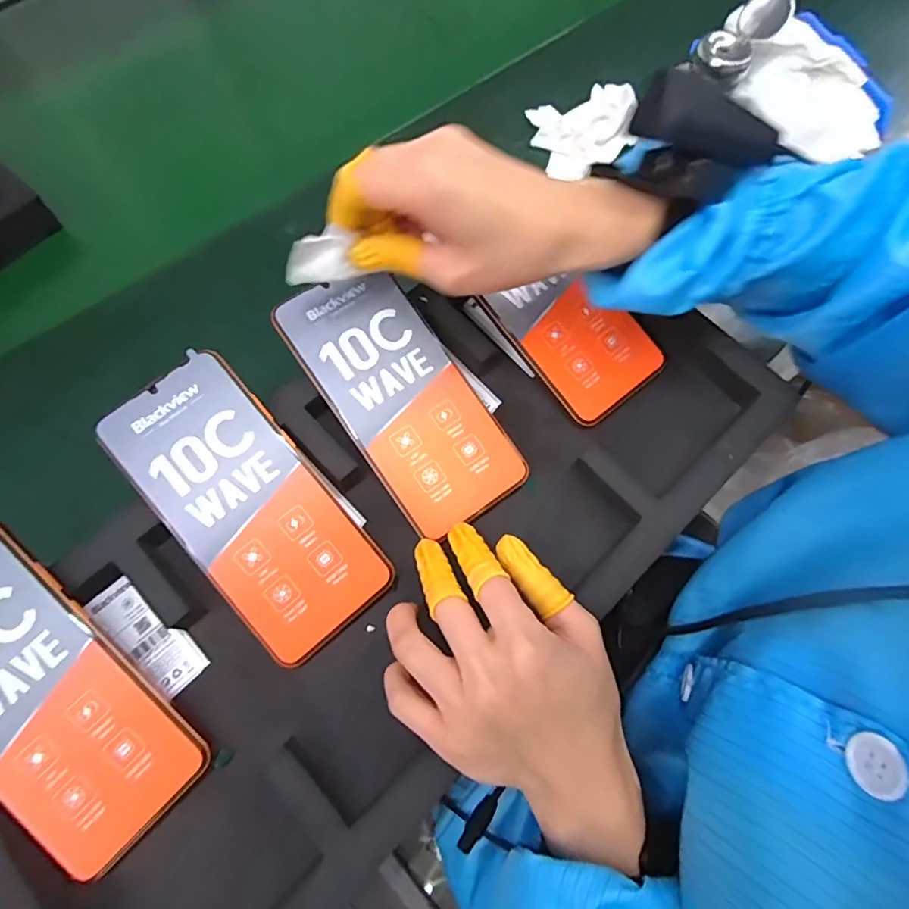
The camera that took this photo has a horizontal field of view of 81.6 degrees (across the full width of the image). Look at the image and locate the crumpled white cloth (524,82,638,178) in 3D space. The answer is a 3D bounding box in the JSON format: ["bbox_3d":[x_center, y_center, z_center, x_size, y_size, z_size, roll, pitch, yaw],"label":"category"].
[{"bbox_3d":[0.121,-0.295,0.470,0.098,0.030,0.080,-21,70,-9],"label":"crumpled white cloth"}]

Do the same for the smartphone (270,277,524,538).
[{"bbox_3d":[-0.032,-0.035,0.315,0.077,0.007,0.167,-38,88,-15],"label":"smartphone"}]

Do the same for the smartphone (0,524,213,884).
[{"bbox_3d":[-0.201,0.115,0.252,0.165,0.010,0.074,45,73,2],"label":"smartphone"}]

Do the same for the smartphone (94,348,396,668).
[{"bbox_3d":[-0.112,0.028,0.290,0.078,0.008,0.168,-39,89,-15],"label":"smartphone"}]

